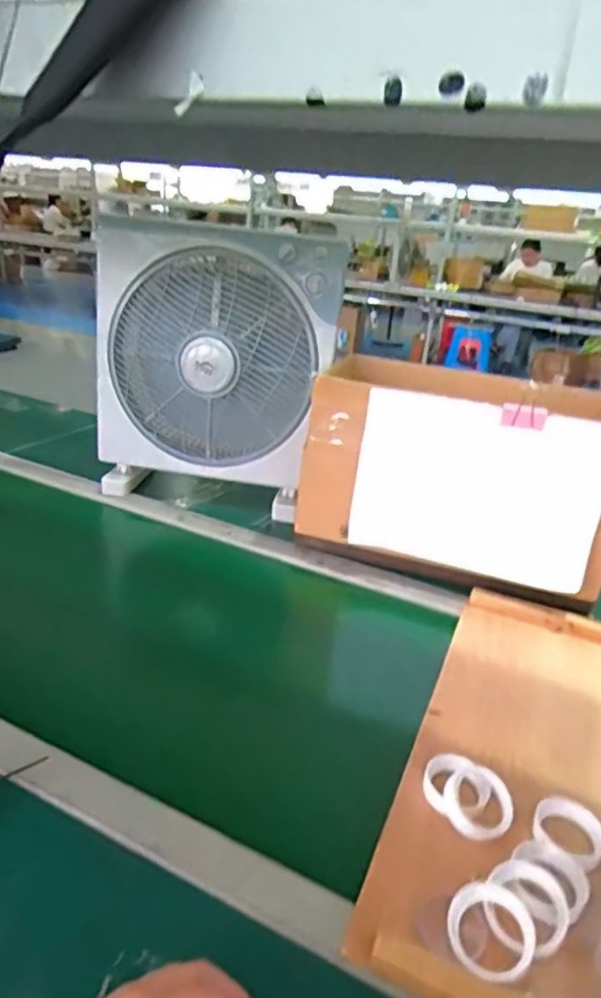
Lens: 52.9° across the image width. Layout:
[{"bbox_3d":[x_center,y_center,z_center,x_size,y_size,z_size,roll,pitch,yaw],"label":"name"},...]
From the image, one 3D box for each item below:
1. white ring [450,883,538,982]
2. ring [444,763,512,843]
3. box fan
[{"bbox_3d":[0.126,0.286,0.400,0.055,0.013,0.055,-7,39,6],"label":"white ring"},{"bbox_3d":[0.146,0.250,0.496,0.053,0.010,0.053,-4,52,5],"label":"ring"},{"bbox_3d":[-0.146,-0.196,0.957,0.379,0.411,0.113,11,25,14],"label":"box fan"}]

